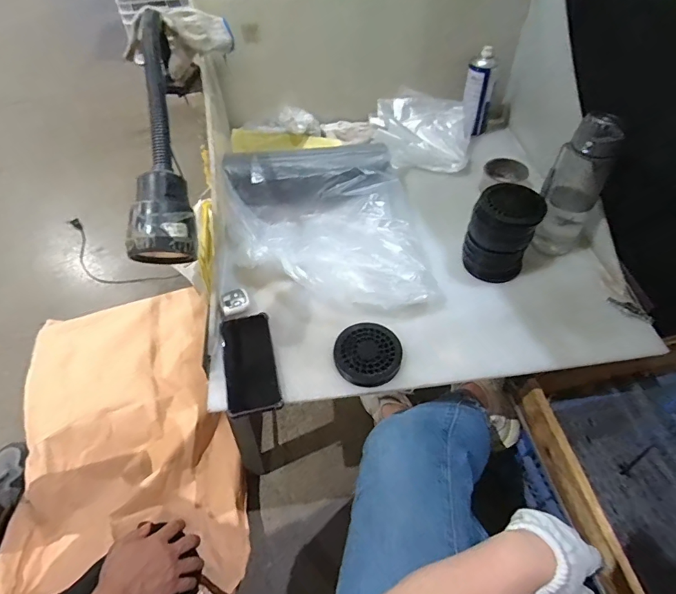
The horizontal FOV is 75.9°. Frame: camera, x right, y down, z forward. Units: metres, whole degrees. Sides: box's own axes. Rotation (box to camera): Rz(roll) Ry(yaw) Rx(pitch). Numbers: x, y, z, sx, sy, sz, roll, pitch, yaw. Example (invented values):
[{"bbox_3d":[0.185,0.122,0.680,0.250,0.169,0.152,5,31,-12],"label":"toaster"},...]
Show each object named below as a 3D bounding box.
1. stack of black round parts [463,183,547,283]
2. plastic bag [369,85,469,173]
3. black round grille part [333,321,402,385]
[{"bbox_3d":[0.273,-0.110,0.728,0.103,0.134,0.094,17,53,14],"label":"stack of black round parts"},{"bbox_3d":[0.180,-0.366,0.957,0.222,0.076,0.171,7,51,6],"label":"plastic bag"},{"bbox_3d":[0.045,0.084,0.646,0.098,0.013,0.099,0,51,0],"label":"black round grille part"}]

